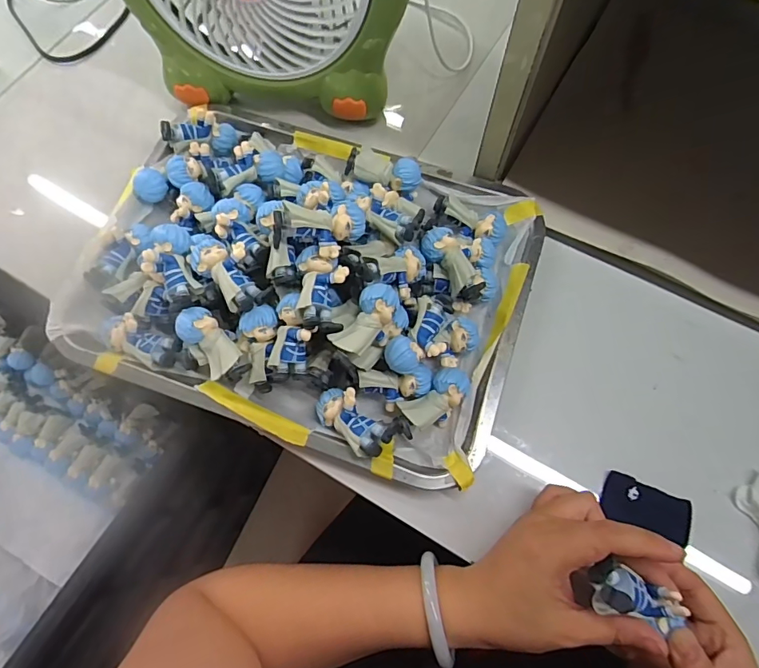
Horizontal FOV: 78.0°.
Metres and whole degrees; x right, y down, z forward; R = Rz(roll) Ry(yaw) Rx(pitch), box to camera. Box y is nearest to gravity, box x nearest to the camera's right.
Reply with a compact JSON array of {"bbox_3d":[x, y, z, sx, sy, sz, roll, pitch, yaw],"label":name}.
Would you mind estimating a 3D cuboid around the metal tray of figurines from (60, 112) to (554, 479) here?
[{"bbox_3d":[-0.058,-0.055,0.360,0.338,0.072,0.255,18,72,7],"label":"metal tray of figurines"}]

